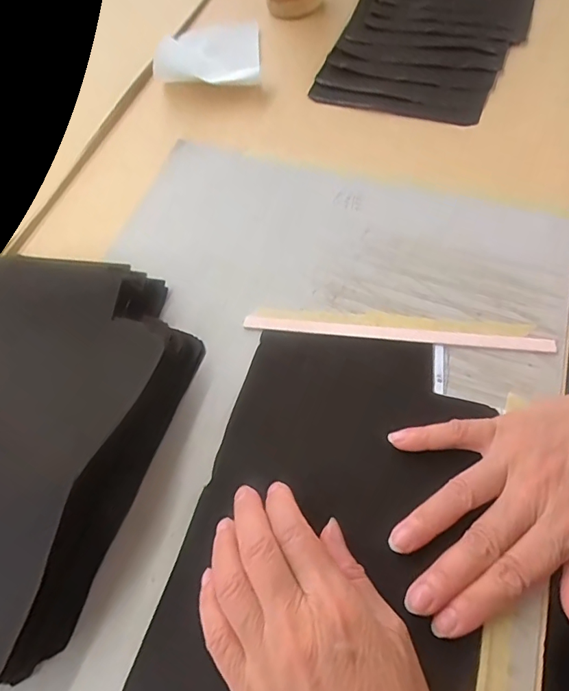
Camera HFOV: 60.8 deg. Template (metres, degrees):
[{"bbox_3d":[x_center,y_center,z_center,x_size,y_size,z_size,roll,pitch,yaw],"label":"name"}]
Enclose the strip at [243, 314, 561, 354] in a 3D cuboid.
[{"bbox_3d":[0.077,-0.010,0.351,0.216,0.008,0.012,7,61,8],"label":"strip"}]

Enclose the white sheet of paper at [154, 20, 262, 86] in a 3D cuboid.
[{"bbox_3d":[-0.078,-0.321,0.522,0.104,0.013,0.137,4,56,-2],"label":"white sheet of paper"}]

